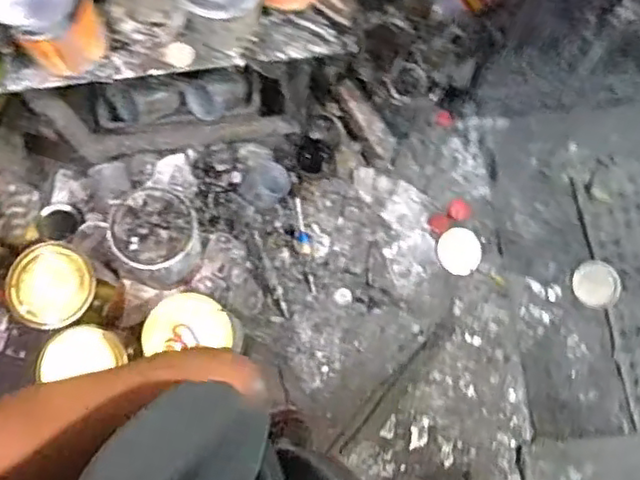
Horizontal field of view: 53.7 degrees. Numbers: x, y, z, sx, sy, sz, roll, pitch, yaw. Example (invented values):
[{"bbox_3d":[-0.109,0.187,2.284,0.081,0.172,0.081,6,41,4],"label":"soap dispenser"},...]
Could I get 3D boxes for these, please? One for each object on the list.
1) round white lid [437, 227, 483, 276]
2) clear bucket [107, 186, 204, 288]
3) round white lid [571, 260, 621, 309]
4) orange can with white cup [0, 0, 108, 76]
[{"bbox_3d":[0.317,0.025,1.429,0.095,0.017,0.102,1,97,12],"label":"round white lid"},{"bbox_3d":[-0.335,0.000,1.307,0.160,0.215,0.173,0,80,-1],"label":"clear bucket"},{"bbox_3d":[0.629,0.100,1.431,0.101,0.010,0.103,21,80,3],"label":"round white lid"},{"bbox_3d":[-0.357,-0.299,0.832,0.118,0.152,0.113,0,77,-1],"label":"orange can with white cup"}]

